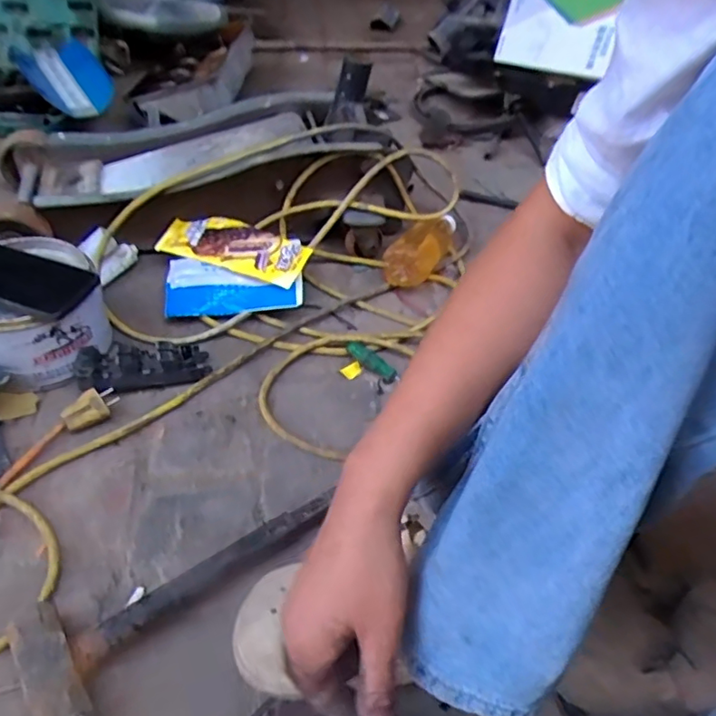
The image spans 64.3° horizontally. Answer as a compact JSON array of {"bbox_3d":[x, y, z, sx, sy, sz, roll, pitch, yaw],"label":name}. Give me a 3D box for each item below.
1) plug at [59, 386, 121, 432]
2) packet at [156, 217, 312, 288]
[{"bbox_3d":[-0.283,0.053,0.603,0.055,0.020,0.034,-24,88,-27],"label":"plug"},{"bbox_3d":[-0.166,-0.151,0.763,0.200,0.030,0.076,18,45,10],"label":"packet"}]

